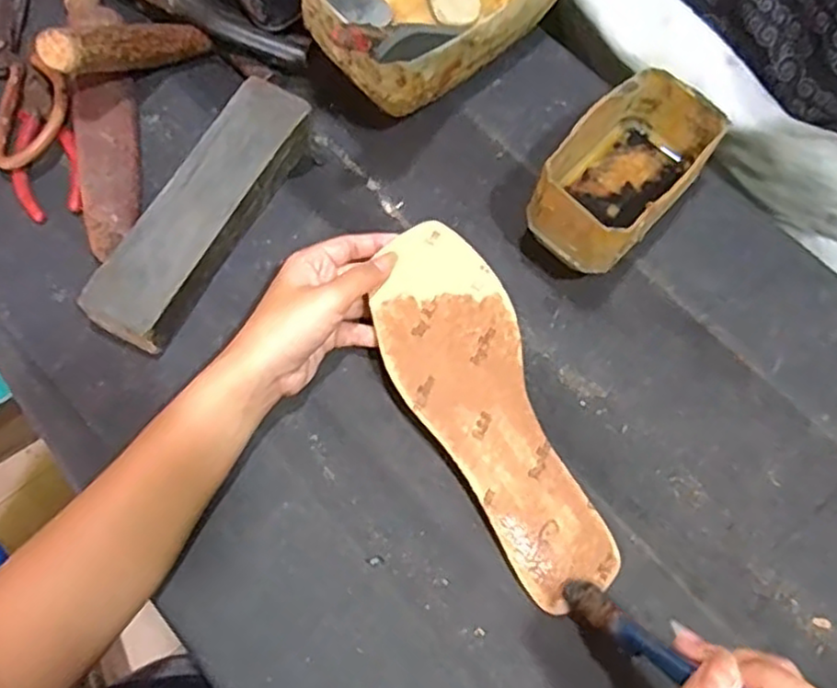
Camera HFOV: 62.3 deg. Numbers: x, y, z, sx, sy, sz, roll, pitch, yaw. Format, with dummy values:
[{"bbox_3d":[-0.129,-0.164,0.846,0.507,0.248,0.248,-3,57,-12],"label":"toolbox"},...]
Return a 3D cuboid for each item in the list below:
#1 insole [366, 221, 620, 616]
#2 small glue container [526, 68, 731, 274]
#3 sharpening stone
[{"bbox_3d":[0.037,0.038,0.414,0.081,0.008,0.235,-19,77,-12],"label":"insole"},{"bbox_3d":[0.135,-0.112,0.464,0.073,0.067,0.129,40,71,12],"label":"small glue container"},{"bbox_3d":[-0.140,-0.087,0.455,0.052,0.036,0.194,28,69,8],"label":"sharpening stone"}]

